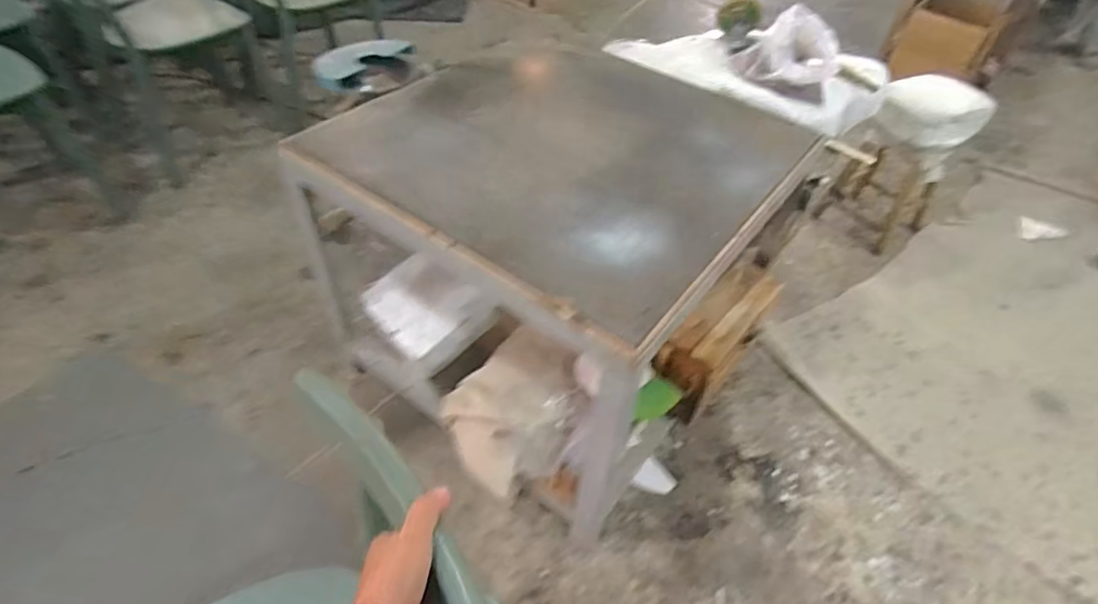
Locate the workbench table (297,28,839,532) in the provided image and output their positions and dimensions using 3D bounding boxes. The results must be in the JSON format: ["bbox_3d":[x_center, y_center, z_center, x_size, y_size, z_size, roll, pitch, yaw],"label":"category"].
[{"bbox_3d":[0.002,-0.121,1.390,0.841,0.662,0.835,32,52,22],"label":"workbench table"}]

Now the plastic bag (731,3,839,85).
[{"bbox_3d":[0.581,-0.615,1.395,0.228,0.160,0.248,24,49,16],"label":"plastic bag"}]

